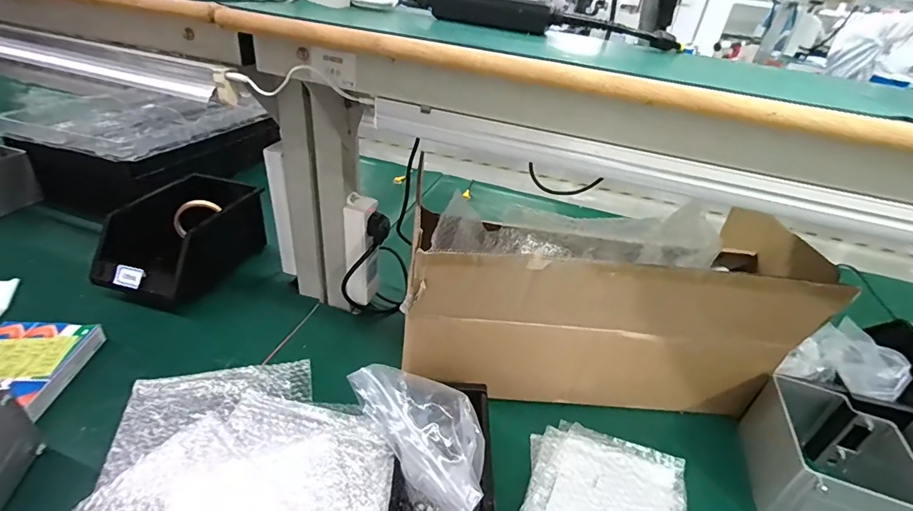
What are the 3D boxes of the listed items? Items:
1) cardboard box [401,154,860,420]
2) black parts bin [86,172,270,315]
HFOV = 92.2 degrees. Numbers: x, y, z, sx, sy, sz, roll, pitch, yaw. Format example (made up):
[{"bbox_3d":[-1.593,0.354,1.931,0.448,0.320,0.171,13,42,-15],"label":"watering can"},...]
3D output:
[{"bbox_3d":[0.190,0.059,0.593,0.497,0.265,0.194,5,33,-4],"label":"cardboard box"},{"bbox_3d":[-0.461,-0.036,0.762,0.155,0.116,0.274,16,34,13],"label":"black parts bin"}]

